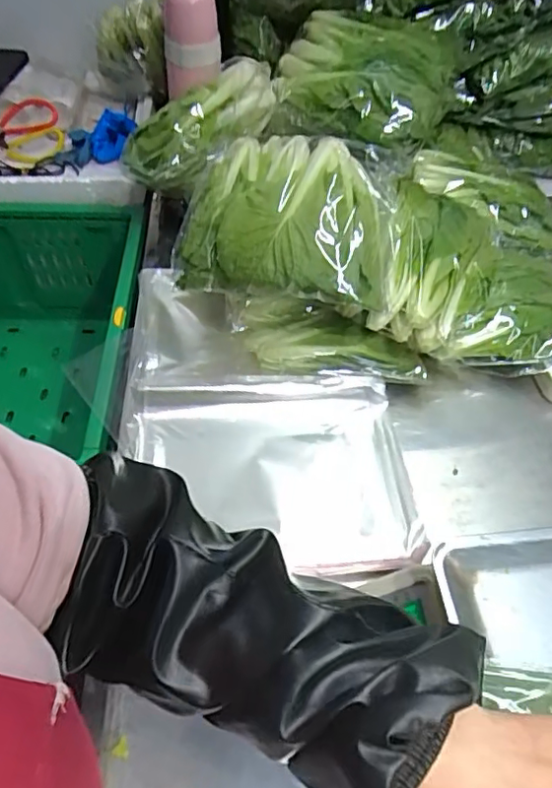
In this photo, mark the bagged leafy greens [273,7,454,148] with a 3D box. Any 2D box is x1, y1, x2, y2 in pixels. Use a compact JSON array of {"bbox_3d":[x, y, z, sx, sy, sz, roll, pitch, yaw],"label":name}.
[{"bbox_3d":[0.103,-0.366,0.669,0.189,0.058,0.192,15,55,9],"label":"bagged leafy greens"}]

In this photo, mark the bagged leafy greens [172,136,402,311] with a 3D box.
[{"bbox_3d":[0.025,-0.172,0.571,0.223,0.073,0.174,10,54,5],"label":"bagged leafy greens"}]

